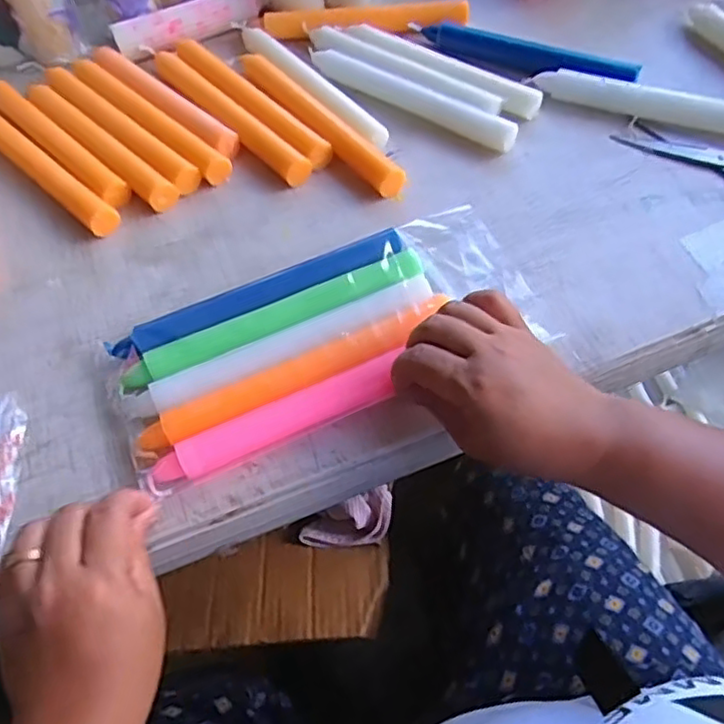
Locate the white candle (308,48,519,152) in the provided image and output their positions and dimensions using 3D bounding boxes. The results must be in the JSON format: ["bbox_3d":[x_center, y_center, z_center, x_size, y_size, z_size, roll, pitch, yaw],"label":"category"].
[{"bbox_3d":[0.039,-0.227,0.551,0.205,0.017,0.026,35,68,22],"label":"white candle"}]

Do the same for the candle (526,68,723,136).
[{"bbox_3d":[0.238,-0.204,0.509,0.204,0.016,0.021,21,63,16],"label":"candle"}]

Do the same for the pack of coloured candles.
[{"bbox_3d":[-0.019,-0.023,0.414,0.274,0.032,0.125,-29,61,-14],"label":"pack of coloured candles"}]

